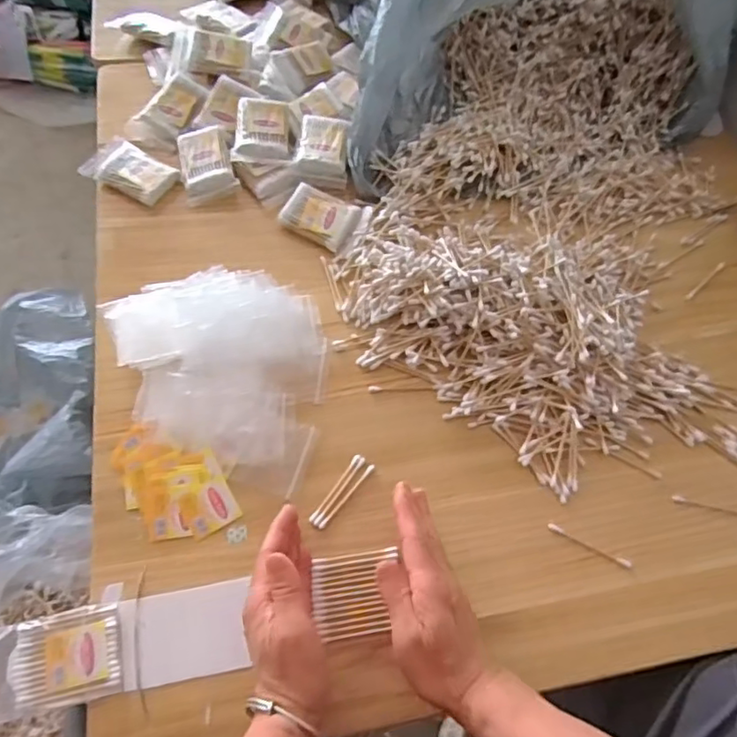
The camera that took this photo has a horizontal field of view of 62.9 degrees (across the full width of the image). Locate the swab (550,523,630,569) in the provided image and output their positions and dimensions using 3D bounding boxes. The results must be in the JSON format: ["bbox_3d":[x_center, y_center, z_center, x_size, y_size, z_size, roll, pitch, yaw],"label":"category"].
[{"bbox_3d":[0.180,0.145,0.493,0.070,0.007,0.006,26,66,10],"label":"swab"}]

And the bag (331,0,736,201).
[{"bbox_3d":[0.188,-0.402,0.656,0.455,0.172,0.355,-9,65,-7],"label":"bag"}]

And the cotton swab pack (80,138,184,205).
[{"bbox_3d":[-0.253,-0.213,0.639,0.098,0.015,0.059,27,66,10],"label":"cotton swab pack"}]

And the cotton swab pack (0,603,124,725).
[{"bbox_3d":[-0.233,0.210,0.428,0.108,0.017,0.062,-11,65,-8],"label":"cotton swab pack"}]

